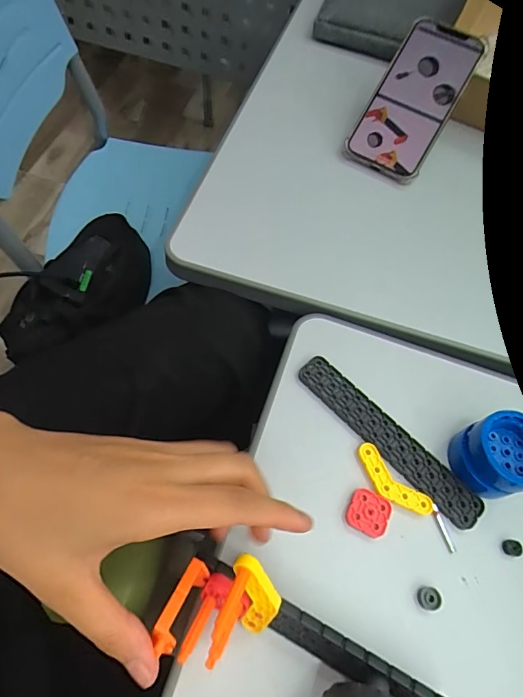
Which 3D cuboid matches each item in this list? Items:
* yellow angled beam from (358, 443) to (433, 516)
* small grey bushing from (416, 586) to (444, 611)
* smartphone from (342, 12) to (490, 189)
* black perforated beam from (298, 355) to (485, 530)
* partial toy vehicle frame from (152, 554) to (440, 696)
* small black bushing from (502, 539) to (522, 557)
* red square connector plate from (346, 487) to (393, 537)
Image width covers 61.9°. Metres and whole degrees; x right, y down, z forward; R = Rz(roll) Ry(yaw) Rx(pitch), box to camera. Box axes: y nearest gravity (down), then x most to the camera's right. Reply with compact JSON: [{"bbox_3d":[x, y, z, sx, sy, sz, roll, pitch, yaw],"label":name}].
[{"bbox_3d":[0.086,0.089,0.289,0.057,0.005,0.022,43,65,16],"label":"yellow angled beam"},{"bbox_3d":[0.100,0.149,0.260,0.013,0.005,0.012,-11,63,-12],"label":"small grey bushing"},{"bbox_3d":[0.160,-0.261,0.457,0.082,0.017,0.167,29,88,16],"label":"smartphone"},{"bbox_3d":[0.088,0.060,0.303,0.028,0.009,0.148,-38,72,-23],"label":"black perforated beam"},{"bbox_3d":[0.023,0.161,0.215,0.148,0.066,0.051,31,62,10],"label":"partial toy vehicle frame"},{"bbox_3d":[0.161,0.128,0.279,0.011,0.005,0.009,11,61,-1],"label":"small black bushing"},{"bbox_3d":[0.069,0.105,0.280,0.027,0.006,0.026,26,62,8],"label":"red square connector plate"}]

